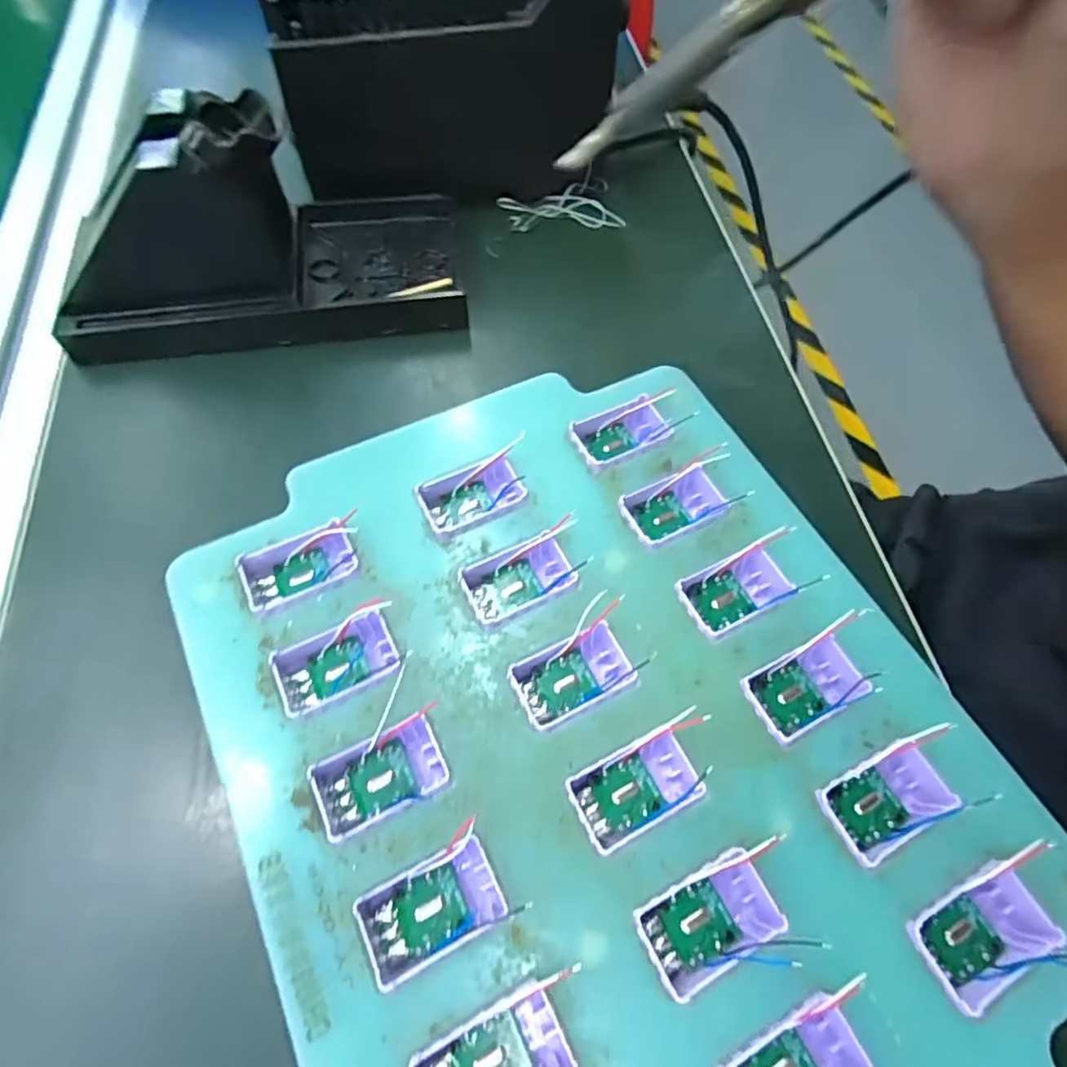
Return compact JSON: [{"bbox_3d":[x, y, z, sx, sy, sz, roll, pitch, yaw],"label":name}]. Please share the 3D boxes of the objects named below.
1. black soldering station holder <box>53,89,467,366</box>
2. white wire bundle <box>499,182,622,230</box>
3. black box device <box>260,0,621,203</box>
[{"bbox_3d":[-0.109,-0.126,0.240,0.152,0.069,0.072,-9,62,-7],"label":"black soldering station holder"},{"bbox_3d":[0.013,-0.161,0.298,0.060,0.016,0.023,-8,62,-7],"label":"white wire bundle"},{"bbox_3d":[-0.042,-0.227,0.278,0.135,0.090,0.108,-7,62,-6],"label":"black box device"}]

